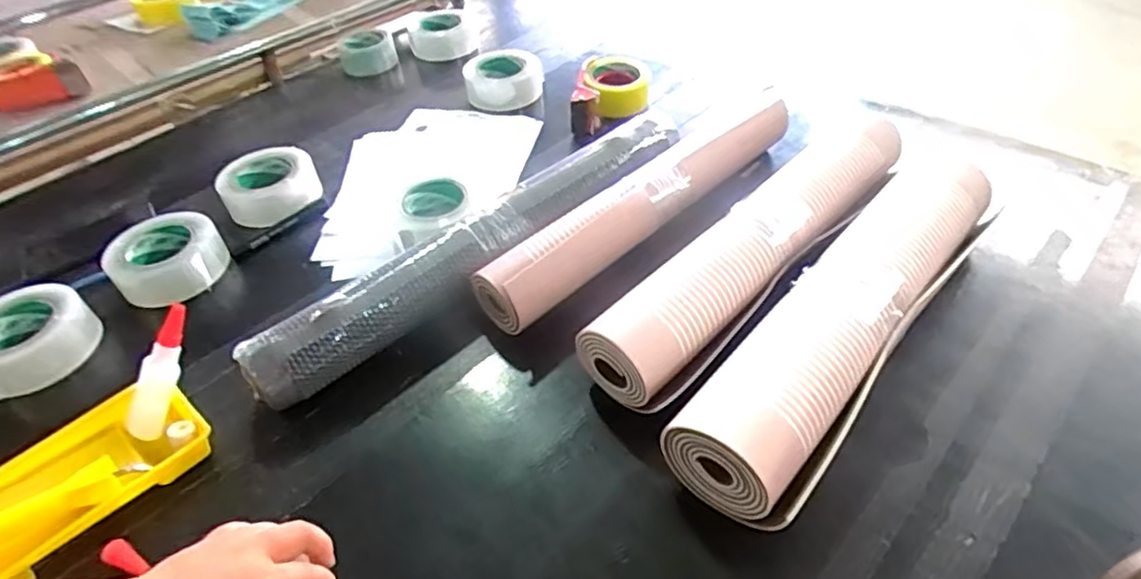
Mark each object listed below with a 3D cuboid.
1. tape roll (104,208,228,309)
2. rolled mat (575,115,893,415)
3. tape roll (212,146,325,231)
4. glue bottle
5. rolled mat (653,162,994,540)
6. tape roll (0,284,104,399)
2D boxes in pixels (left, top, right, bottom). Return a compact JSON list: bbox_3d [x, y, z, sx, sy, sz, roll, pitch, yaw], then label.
[{"bbox_3d":[-0.510,-0.039,0.819,0.128,0.059,0.128,-2,46,2],"label":"tape roll"},{"bbox_3d":[0.214,-0.047,0.720,0.106,0.089,0.504,34,57,31],"label":"rolled mat"},{"bbox_3d":[-0.426,-0.144,0.920,0.130,0.048,0.133,-2,46,2],"label":"tape roll"},{"bbox_3d":[-0.405,0.081,0.642,0.045,0.137,0.025,26,10,26],"label":"glue bottle"},{"bbox_3d":[0.279,0.017,0.634,0.113,0.091,0.497,31,55,29],"label":"rolled mat"},{"bbox_3d":[-0.618,0.054,0.740,0.125,0.057,0.125,-2,46,2],"label":"tape roll"}]

